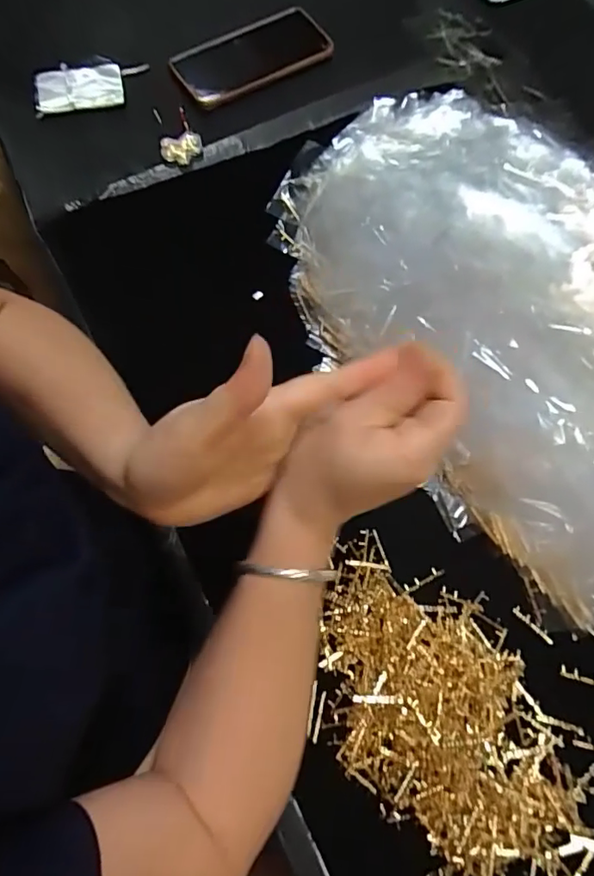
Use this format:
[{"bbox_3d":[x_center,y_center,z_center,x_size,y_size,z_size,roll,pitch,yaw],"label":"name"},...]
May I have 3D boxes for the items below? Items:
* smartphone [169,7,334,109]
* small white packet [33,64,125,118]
[{"bbox_3d":[-0.050,-0.416,0.561,0.166,0.013,0.087,-27,74,-9],"label":"smartphone"},{"bbox_3d":[-0.226,-0.362,0.538,0.088,0.015,0.047,-16,73,-6],"label":"small white packet"}]

